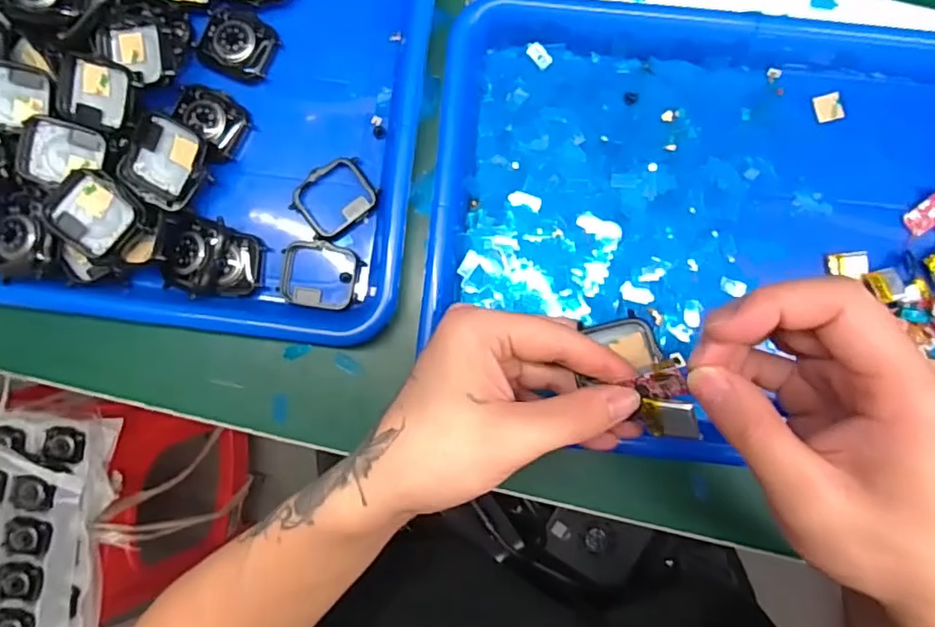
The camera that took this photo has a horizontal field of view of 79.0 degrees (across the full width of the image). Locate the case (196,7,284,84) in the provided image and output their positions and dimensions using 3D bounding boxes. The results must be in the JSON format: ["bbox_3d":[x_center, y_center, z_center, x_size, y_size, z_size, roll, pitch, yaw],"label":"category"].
[{"bbox_3d":[-0.137,-0.160,0.336,0.042,0.009,0.037,28,88,2],"label":"case"}]

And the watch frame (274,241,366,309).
[{"bbox_3d":[-0.088,-0.023,0.336,0.047,0.013,0.038,7,87,1],"label":"watch frame"}]

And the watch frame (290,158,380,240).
[{"bbox_3d":[-0.078,-0.068,0.336,0.047,0.009,0.039,-33,87,-1],"label":"watch frame"}]

